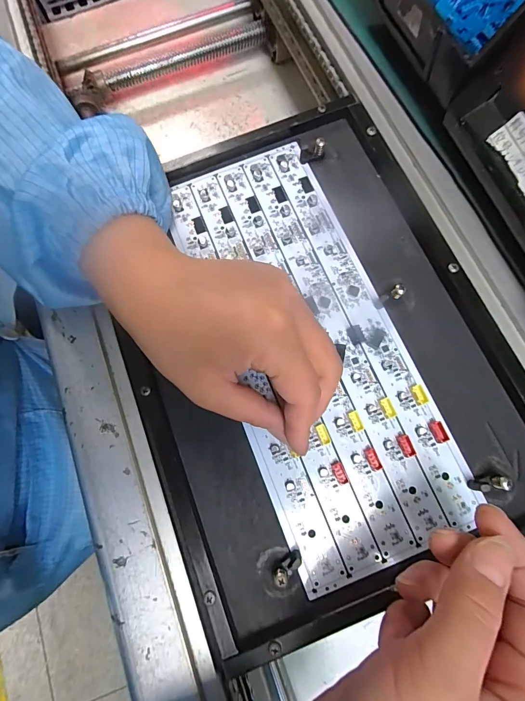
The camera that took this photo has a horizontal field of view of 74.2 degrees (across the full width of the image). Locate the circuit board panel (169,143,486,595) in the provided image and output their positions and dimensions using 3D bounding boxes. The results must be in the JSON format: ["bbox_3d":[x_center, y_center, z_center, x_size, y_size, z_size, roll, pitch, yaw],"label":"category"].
[{"bbox_3d":[0.034,-0.007,0.236,0.125,0.008,0.281,-15,75,-2],"label":"circuit board panel"}]

